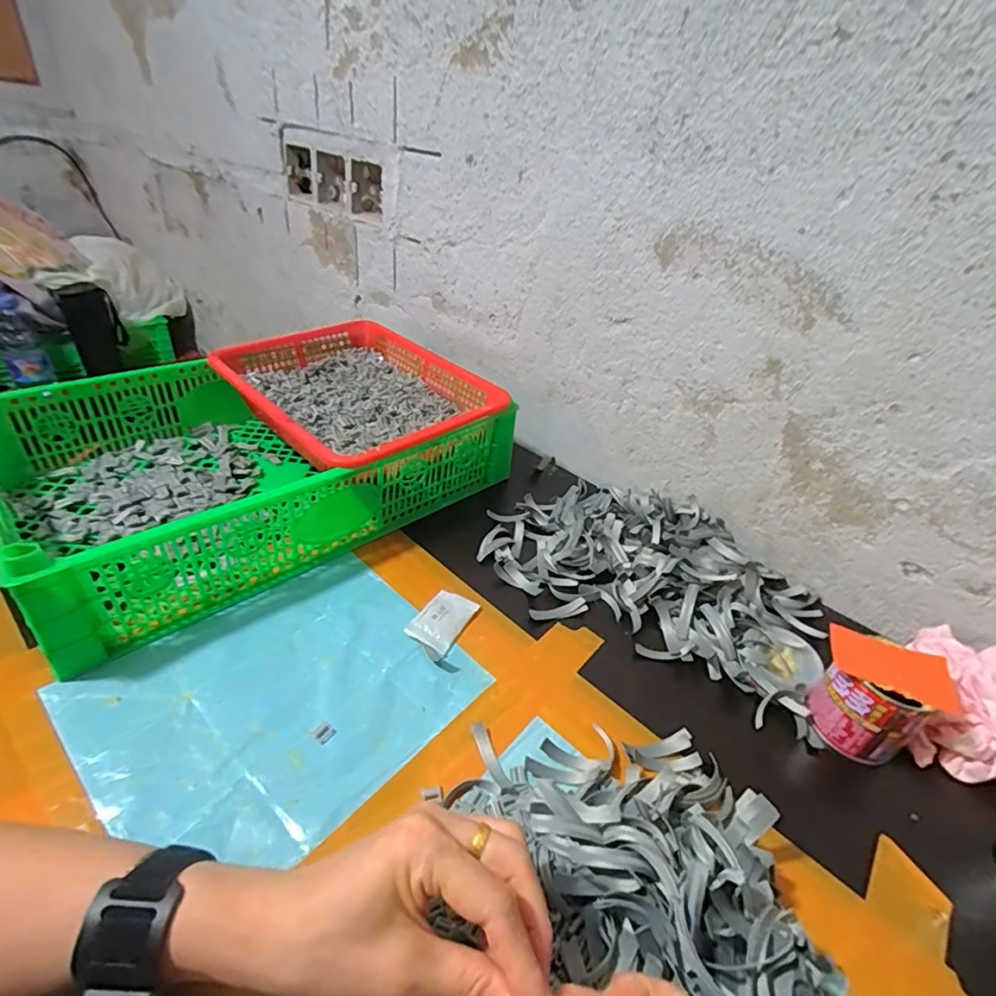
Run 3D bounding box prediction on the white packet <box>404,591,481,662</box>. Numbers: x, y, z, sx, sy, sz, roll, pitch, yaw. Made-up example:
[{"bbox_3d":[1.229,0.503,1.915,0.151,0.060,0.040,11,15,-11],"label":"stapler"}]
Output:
[{"bbox_3d":[-0.048,0.106,0.462,0.038,0.011,0.071,20,37,18],"label":"white packet"}]

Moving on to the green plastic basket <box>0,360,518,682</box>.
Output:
[{"bbox_3d":[-0.244,-0.051,0.568,0.280,0.107,0.451,34,42,32],"label":"green plastic basket"}]

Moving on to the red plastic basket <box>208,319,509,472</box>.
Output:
[{"bbox_3d":[-0.159,-0.117,0.630,0.297,0.067,0.244,33,42,32],"label":"red plastic basket"}]

